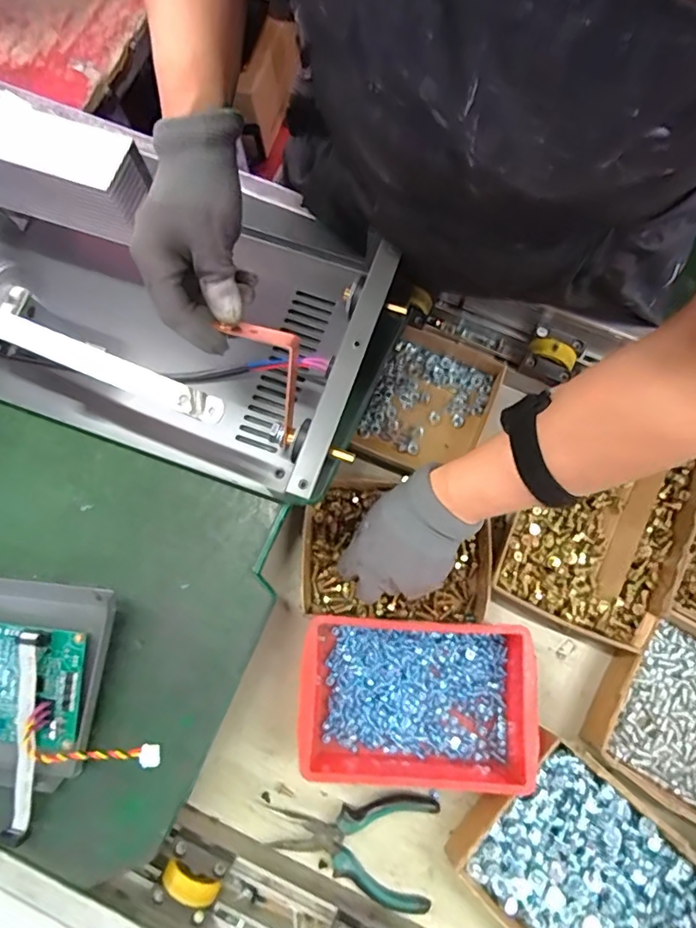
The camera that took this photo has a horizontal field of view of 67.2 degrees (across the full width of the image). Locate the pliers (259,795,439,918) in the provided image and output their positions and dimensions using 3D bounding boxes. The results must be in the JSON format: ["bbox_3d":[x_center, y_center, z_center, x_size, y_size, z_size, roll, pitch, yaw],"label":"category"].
[{"bbox_3d":[0.000,0.336,0.463,0.147,0.018,0.087,7,77,2],"label":"pliers"}]

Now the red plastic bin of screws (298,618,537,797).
[{"bbox_3d":[0.060,0.211,0.467,0.194,0.057,0.135,2,77,1],"label":"red plastic bin of screws"}]

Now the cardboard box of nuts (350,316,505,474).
[{"bbox_3d":[0.085,-0.064,0.548,0.115,0.029,0.138,24,78,6],"label":"cardboard box of nuts"}]

